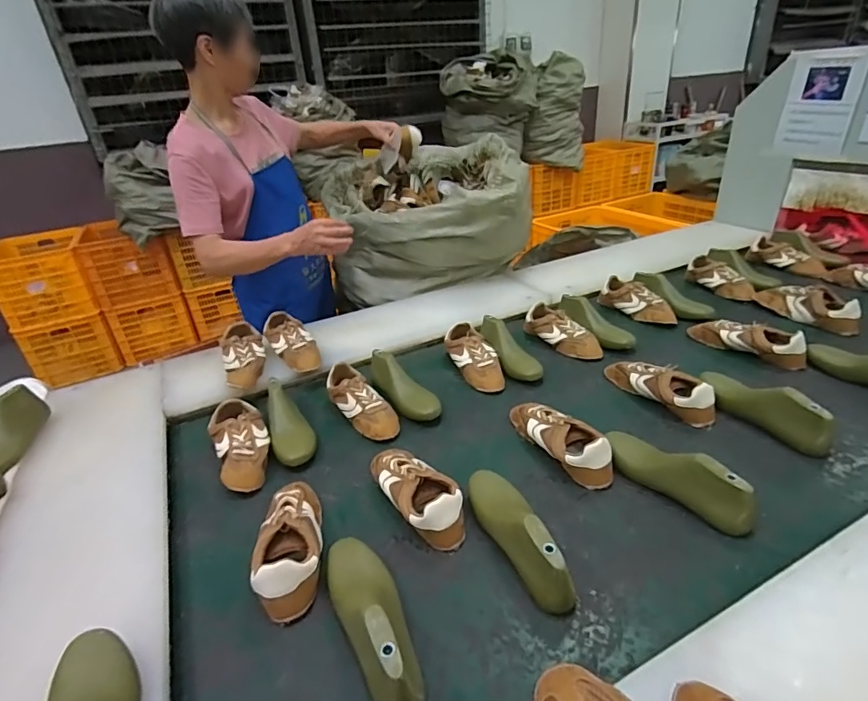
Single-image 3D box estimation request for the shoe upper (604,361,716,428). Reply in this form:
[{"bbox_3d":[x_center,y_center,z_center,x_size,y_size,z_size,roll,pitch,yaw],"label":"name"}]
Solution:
[{"bbox_3d":[0.455,0.065,0.995,0.084,0.072,0.237,-17,32,-19],"label":"shoe upper"}]

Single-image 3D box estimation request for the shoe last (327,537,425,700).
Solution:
[{"bbox_3d":[-0.078,0.317,0.602,0.081,0.086,0.249,-17,32,-19],"label":"shoe last"}]

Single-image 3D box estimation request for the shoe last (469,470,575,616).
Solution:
[{"bbox_3d":[0.112,0.244,0.692,0.077,0.082,0.244,-13,31,-13],"label":"shoe last"}]

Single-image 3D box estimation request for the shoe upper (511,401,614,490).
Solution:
[{"bbox_3d":[0.224,0.147,0.877,0.087,0.067,0.238,-17,32,-19],"label":"shoe upper"}]

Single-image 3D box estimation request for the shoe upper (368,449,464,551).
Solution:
[{"bbox_3d":[-0.036,0.223,0.795,0.095,0.079,0.236,-24,35,-29],"label":"shoe upper"}]

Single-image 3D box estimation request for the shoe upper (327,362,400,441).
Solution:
[{"bbox_3d":[-0.155,0.103,1.016,0.077,0.067,0.223,-23,34,-27],"label":"shoe upper"}]

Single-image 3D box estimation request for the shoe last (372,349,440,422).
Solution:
[{"bbox_3d":[-0.071,0.069,1.054,0.078,0.079,0.236,-20,33,-23],"label":"shoe last"}]

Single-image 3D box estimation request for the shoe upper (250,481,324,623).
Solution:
[{"bbox_3d":[-0.210,0.273,0.722,0.085,0.074,0.224,-9,30,-5],"label":"shoe upper"}]

